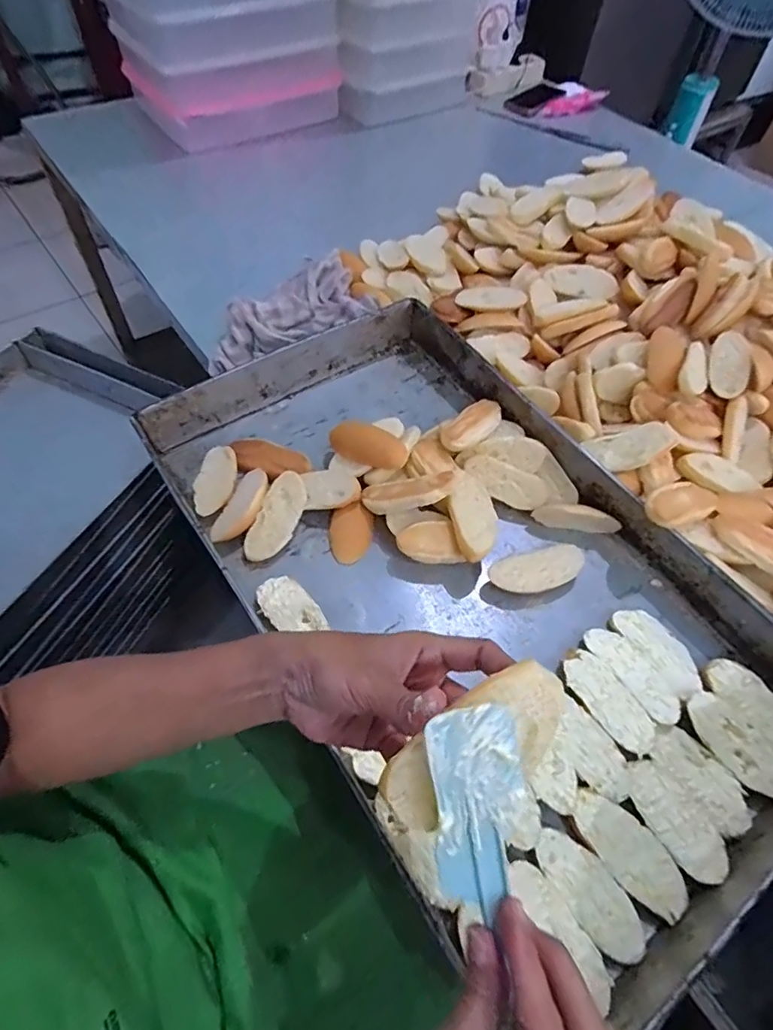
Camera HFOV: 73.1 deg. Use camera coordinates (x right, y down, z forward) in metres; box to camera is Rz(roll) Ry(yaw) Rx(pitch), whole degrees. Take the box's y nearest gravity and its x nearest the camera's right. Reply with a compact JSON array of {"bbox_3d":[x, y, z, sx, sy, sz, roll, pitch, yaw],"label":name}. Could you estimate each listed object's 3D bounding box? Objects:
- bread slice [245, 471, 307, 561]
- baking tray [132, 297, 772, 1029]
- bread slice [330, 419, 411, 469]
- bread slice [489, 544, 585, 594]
[{"bbox_3d":[-0.108,0.002,0.520,0.039,0.009,0.094,20,74,10],"label":"bread slice"},{"bbox_3d":[0.062,0.048,0.487,0.375,0.066,0.610,-26,62,-19],"label":"baking tray"},{"bbox_3d":[-0.020,-0.074,0.547,0.082,0.015,0.042,29,103,17],"label":"bread slice"},{"bbox_3d":[0.145,0.056,0.502,0.091,0.022,0.039,-14,58,-12],"label":"bread slice"}]

